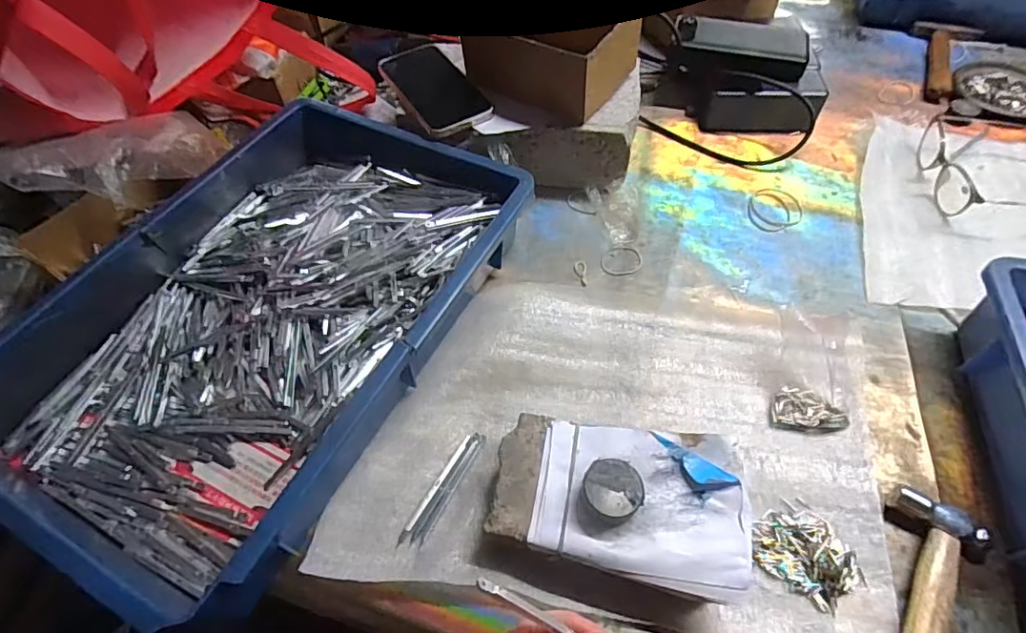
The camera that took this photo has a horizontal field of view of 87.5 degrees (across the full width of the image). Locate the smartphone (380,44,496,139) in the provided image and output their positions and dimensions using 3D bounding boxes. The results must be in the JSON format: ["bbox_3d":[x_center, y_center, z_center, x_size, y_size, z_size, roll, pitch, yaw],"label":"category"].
[{"bbox_3d":[-0.087,-0.246,0.571,0.071,0.009,0.152,-30,63,-13],"label":"smartphone"}]

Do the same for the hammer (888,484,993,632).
[{"bbox_3d":[0.270,0.193,0.346,0.052,0.019,0.156,22,58,17],"label":"hammer"}]

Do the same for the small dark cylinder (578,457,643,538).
[{"bbox_3d":[0.062,0.117,0.352,0.044,0.022,0.037,-26,57,-15],"label":"small dark cylinder"}]

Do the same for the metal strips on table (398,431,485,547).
[{"bbox_3d":[-0.053,0.129,0.408,0.018,0.004,0.095,23,59,18],"label":"metal strips on table"}]

